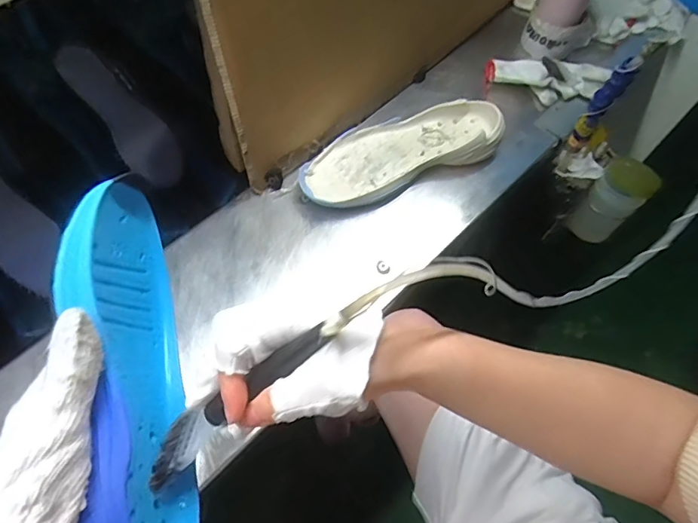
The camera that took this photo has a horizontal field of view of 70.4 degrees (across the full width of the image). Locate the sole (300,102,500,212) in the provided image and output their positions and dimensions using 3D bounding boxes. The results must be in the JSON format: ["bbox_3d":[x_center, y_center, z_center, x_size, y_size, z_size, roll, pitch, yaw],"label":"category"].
[{"bbox_3d":[0.065,-0.143,0.645,0.272,0.052,0.115,-25,64,-18],"label":"sole"}]

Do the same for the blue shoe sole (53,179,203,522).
[{"bbox_3d":[-0.136,0.070,0.308,0.047,0.090,0.236,-10,75,-7],"label":"blue shoe sole"}]

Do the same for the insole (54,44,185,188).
[{"bbox_3d":[-0.307,-0.199,0.672,0.071,0.027,0.219,-40,95,-20],"label":"insole"}]

